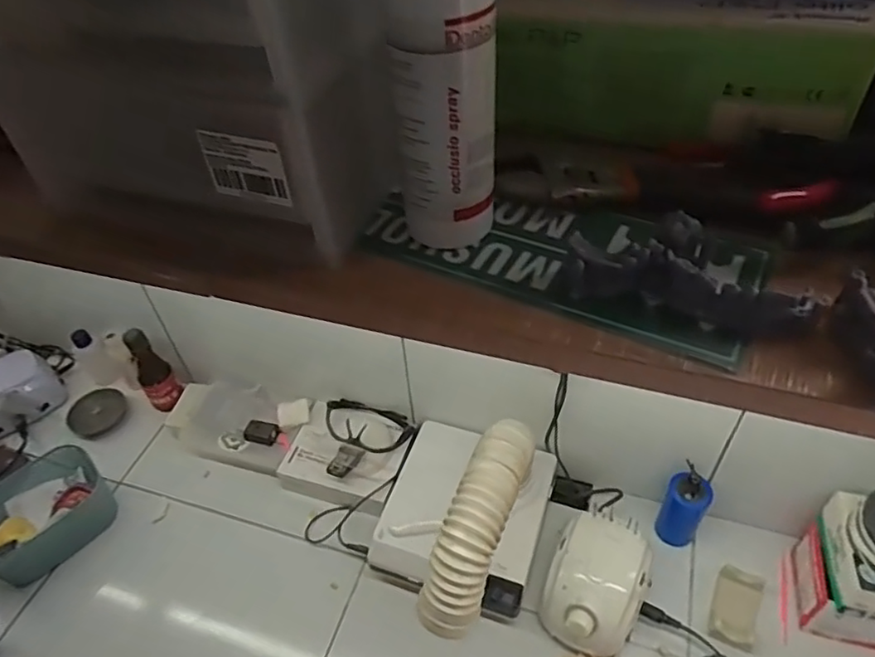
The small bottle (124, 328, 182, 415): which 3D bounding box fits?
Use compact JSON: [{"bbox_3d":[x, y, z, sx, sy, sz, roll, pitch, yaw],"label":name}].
[{"bbox_3d":[-0.445,0.065,0.954,0.052,0.145,0.049,-29,50,-23],"label":"small bottle"}]

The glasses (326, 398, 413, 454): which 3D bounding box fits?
[{"bbox_3d":[-0.109,0.144,0.897,0.136,0.039,0.073,17,49,20],"label":"glasses"}]

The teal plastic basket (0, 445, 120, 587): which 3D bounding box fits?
[{"bbox_3d":[-0.529,0.246,0.815,0.128,0.070,0.167,23,51,25],"label":"teal plastic basket"}]

